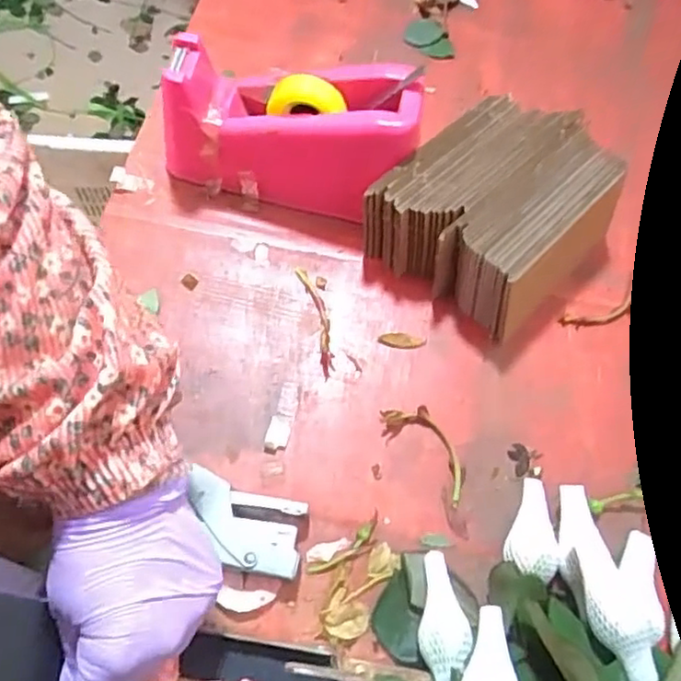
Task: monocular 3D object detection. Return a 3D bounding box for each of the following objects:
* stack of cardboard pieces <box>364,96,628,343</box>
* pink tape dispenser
[{"bbox_3d":[0.124,-0.099,0.497,0.144,0.082,0.153,38,69,15],"label":"stack of cardboard pieces"},{"bbox_3d":[-0.040,-0.163,0.504,0.196,0.109,0.076,13,65,4],"label":"pink tape dispenser"}]

